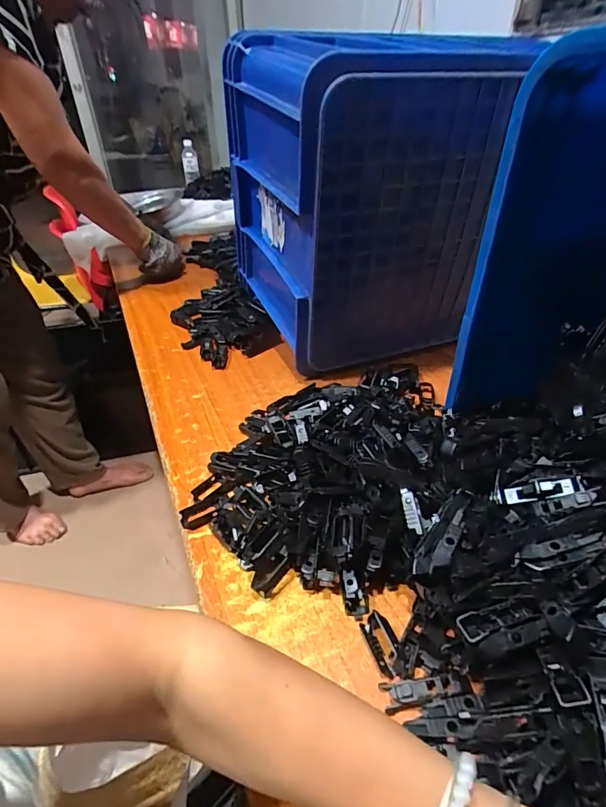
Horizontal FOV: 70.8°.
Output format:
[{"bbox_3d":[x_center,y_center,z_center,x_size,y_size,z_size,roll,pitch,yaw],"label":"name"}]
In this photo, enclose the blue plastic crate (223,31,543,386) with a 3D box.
[{"bbox_3d":[0.071,-0.301,0.662,0.263,0.385,0.323,-17,39,-19],"label":"blue plastic crate"}]

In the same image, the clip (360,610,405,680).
[{"bbox_3d":[0.067,0.200,0.355,0.018,0.018,0.049,-14,39,-18],"label":"clip"}]

